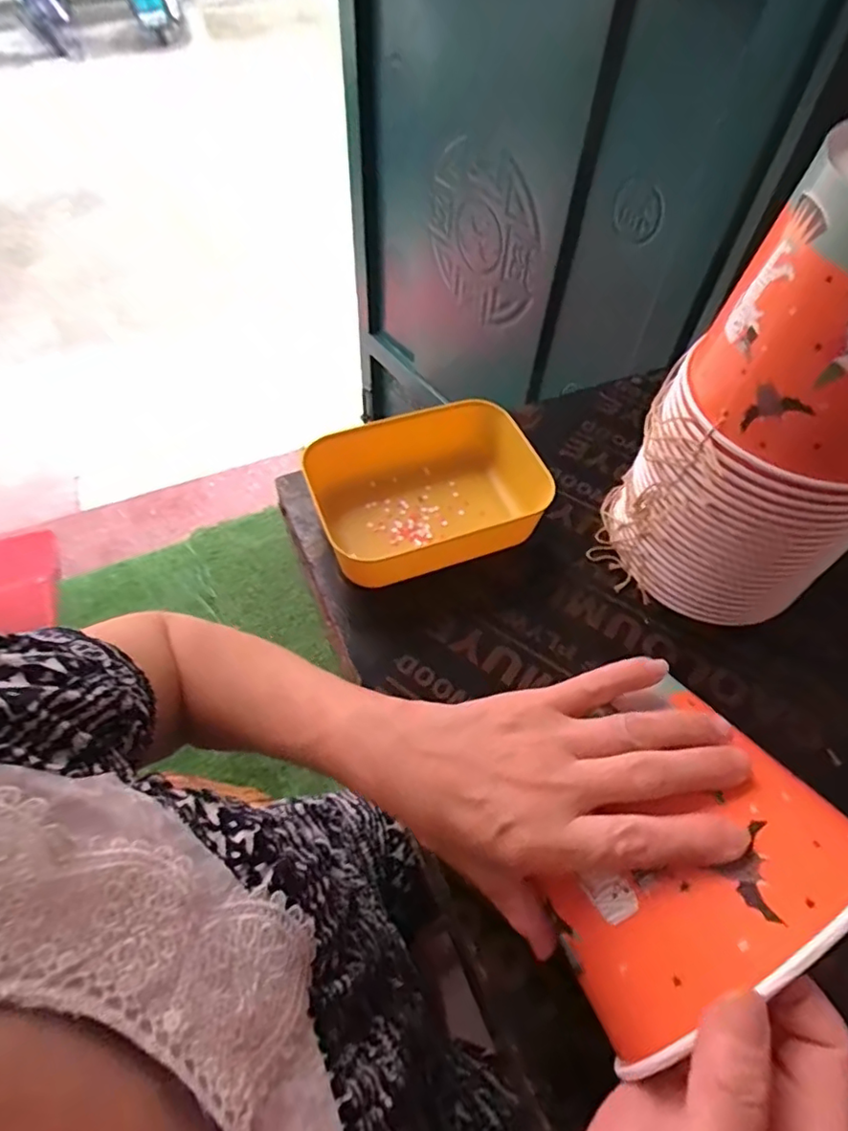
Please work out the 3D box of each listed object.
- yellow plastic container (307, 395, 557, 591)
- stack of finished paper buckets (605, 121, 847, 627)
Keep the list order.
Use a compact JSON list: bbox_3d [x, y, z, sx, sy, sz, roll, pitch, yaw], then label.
[{"bbox_3d":[0.004,-0.062,0.501,0.191,0.058,0.142,-15,57,-12],"label":"yellow plastic container"},{"bbox_3d":[0.232,-0.088,0.380,0.129,0.302,0.135,-10,56,-9],"label":"stack of finished paper buckets"}]

